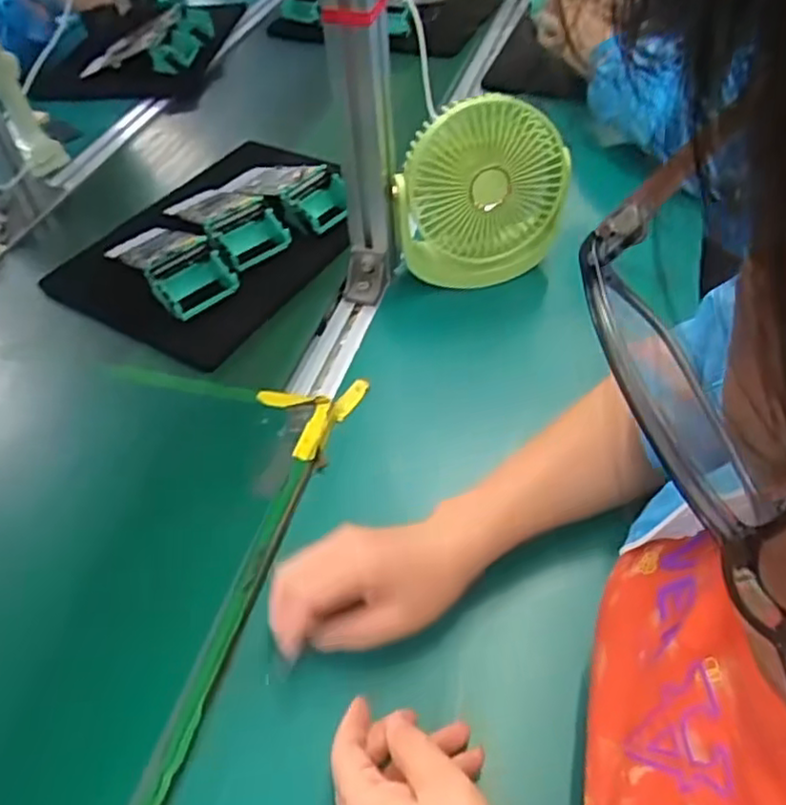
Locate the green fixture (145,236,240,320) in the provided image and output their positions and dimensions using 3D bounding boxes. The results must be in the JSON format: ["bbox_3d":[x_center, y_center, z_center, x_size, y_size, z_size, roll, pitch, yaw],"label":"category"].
[{"bbox_3d":[-0.193,-0.119,0.669,0.070,0.041,0.044,-37,57,-26],"label":"green fixture"}]

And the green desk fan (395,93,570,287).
[{"bbox_3d":[0.082,-0.191,0.655,0.158,0.174,0.064,-12,49,-8],"label":"green desk fan"}]

